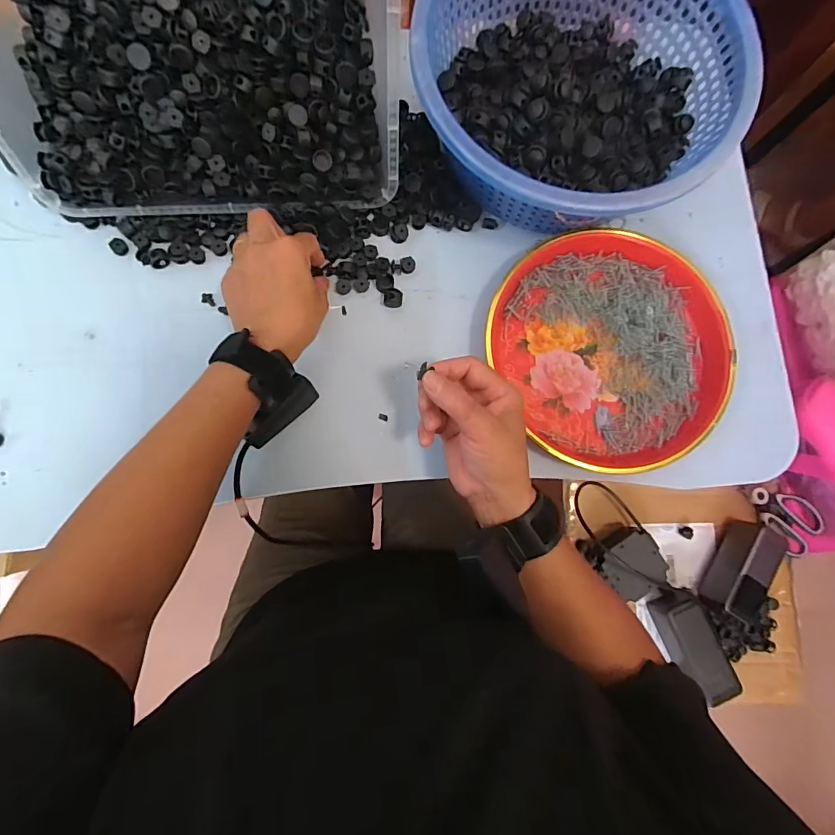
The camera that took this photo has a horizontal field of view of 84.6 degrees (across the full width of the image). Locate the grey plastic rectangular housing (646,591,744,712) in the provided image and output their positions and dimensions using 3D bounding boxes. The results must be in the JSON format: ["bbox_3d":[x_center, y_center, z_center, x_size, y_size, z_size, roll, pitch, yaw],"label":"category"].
[{"bbox_3d":[0.381,0.306,0.634,0.064,0.055,0.142,-20,83,-7],"label":"grey plastic rectangular housing"}]

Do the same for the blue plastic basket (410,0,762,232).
[{"bbox_3d":[0.129,-0.285,0.404,0.259,0.098,0.263,39,81,2],"label":"blue plastic basket"}]

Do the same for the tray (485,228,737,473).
[{"bbox_3d":[0.177,-0.064,0.418,0.200,0.028,0.214,1,81,-4],"label":"tray"}]

